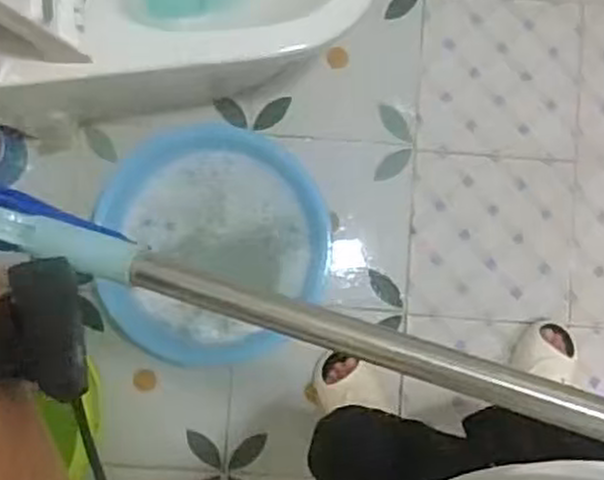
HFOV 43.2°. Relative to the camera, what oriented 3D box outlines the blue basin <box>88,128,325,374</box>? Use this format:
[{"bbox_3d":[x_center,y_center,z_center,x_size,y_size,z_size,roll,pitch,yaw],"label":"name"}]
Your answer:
[{"bbox_3d":[-0.142,0.016,1.277,0.363,0.121,0.397,0,87,-2],"label":"blue basin"}]

